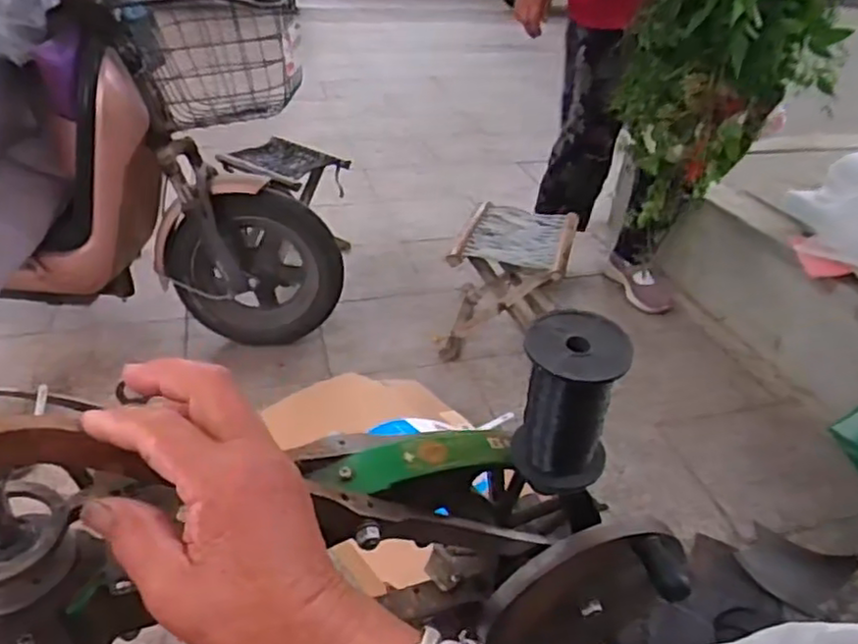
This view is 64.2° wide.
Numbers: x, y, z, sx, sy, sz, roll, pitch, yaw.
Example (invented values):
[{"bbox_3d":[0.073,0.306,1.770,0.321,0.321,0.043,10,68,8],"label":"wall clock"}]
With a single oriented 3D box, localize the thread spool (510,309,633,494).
[{"bbox_3d":[0.080,0.051,0.401,0.055,0.102,0.055,2,34,-2],"label":"thread spool"}]

